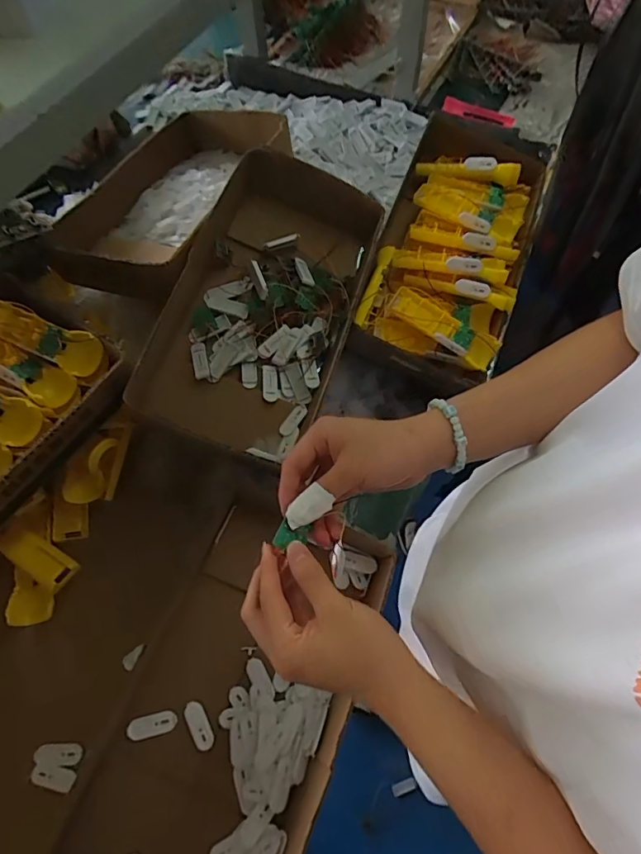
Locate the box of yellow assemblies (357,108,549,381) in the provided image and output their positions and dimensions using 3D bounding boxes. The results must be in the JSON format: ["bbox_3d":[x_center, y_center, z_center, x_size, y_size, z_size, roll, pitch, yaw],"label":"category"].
[{"bbox_3d":[0.207,-0.285,0.763,0.219,0.095,0.442,17,64,9],"label":"box of yellow assemblies"}]

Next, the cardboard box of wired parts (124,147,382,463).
[{"bbox_3d":[-0.073,-0.163,0.662,0.225,0.128,0.427,15,64,7],"label":"cardboard box of wired parts"}]

